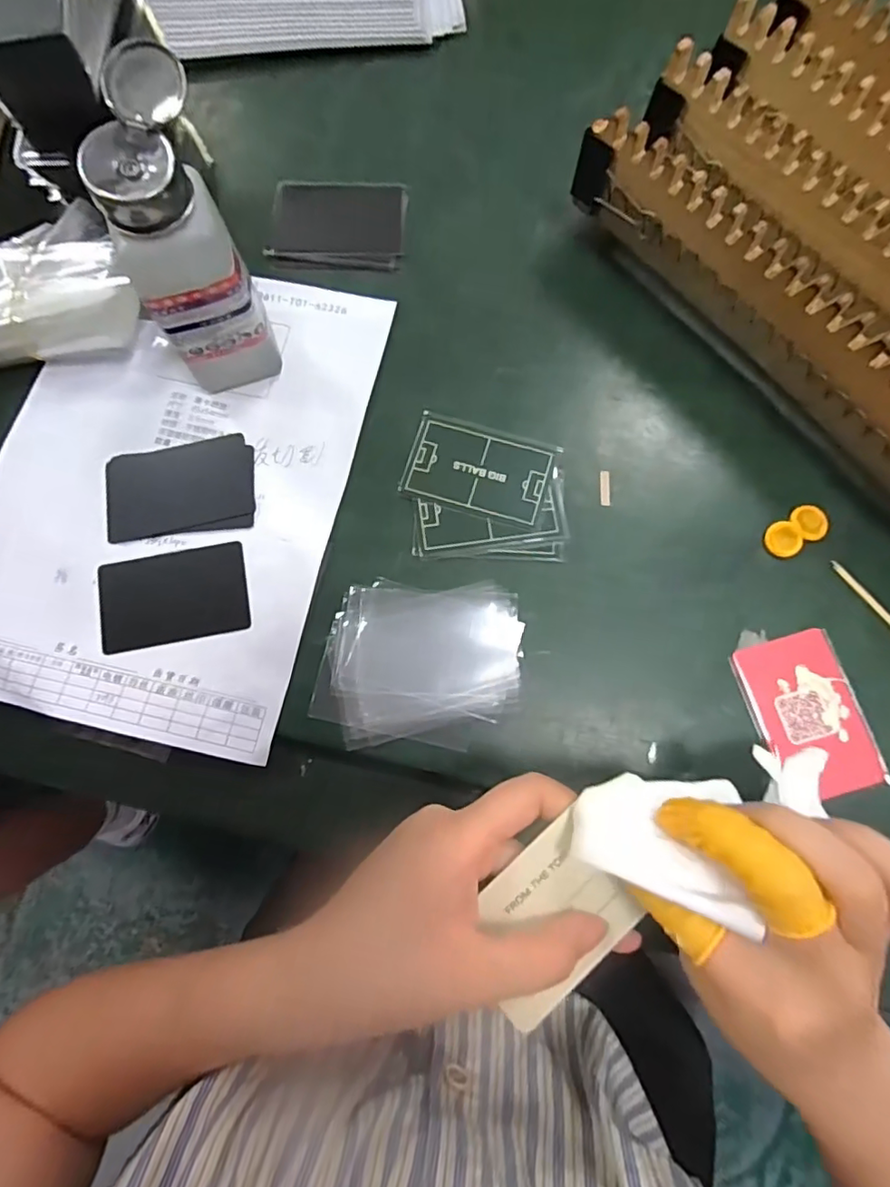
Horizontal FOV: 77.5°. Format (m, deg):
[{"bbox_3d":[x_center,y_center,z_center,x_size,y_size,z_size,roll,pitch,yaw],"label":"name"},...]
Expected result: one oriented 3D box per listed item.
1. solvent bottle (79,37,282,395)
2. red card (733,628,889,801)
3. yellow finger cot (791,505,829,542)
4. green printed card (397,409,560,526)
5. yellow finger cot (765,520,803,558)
[{"bbox_3d":[-0.131,-0.173,0.295,0.055,0.129,0.064,-14,78,-2],"label":"solvent bottle"},{"bbox_3d":[0.201,0.066,0.304,0.053,0.004,0.086,-17,78,-3],"label":"red card"},{"bbox_3d":[0.215,-0.042,0.324,0.020,0.004,0.021,0,78,1],"label":"yellow finger cot"},{"bbox_3d":[0.020,-0.076,0.334,0.084,0.004,0.055,16,78,4],"label":"green printed card"},{"bbox_3d":[0.198,-0.032,0.324,0.020,0.004,0.021,0,78,1],"label":"yellow finger cot"}]

